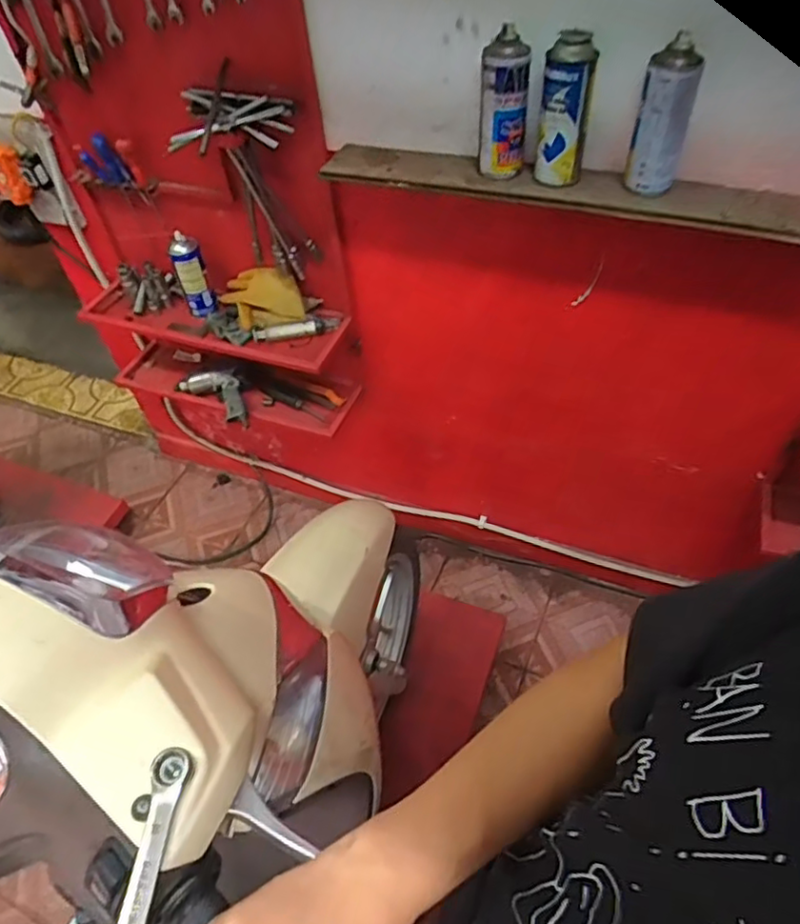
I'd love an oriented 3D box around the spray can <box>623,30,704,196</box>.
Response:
[{"bbox_3d":[0.350,-0.455,0.839,0.067,0.169,0.076,11,53,14],"label":"spray can"}]

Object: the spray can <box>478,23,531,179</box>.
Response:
[{"bbox_3d":[0.147,-0.504,0.890,0.062,0.163,0.078,3,51,8],"label":"spray can"}]

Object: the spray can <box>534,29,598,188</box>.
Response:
[{"bbox_3d":[0.225,-0.480,0.862,0.065,0.170,0.071,8,52,12],"label":"spray can"}]

